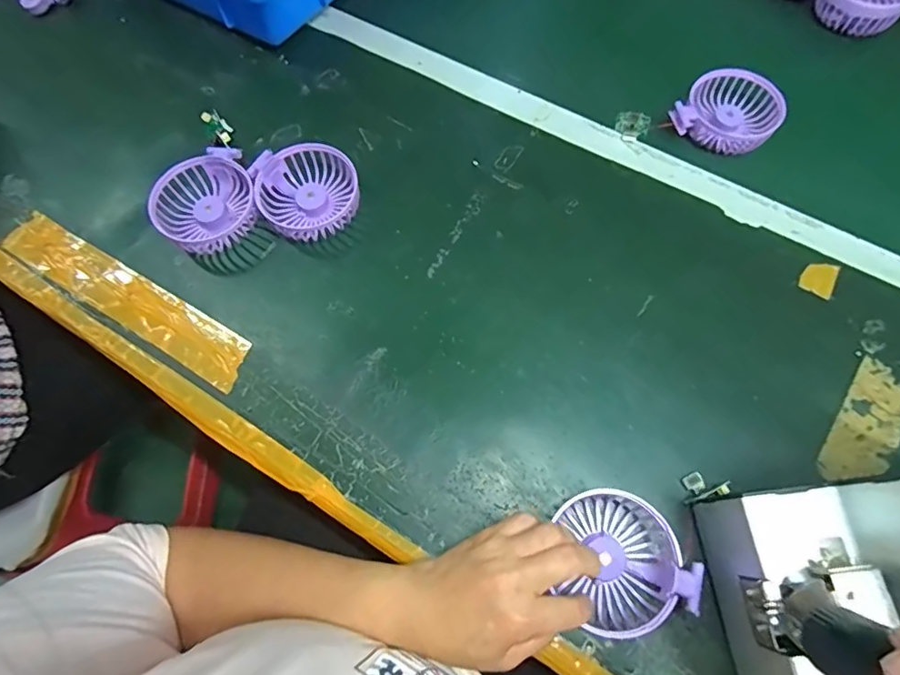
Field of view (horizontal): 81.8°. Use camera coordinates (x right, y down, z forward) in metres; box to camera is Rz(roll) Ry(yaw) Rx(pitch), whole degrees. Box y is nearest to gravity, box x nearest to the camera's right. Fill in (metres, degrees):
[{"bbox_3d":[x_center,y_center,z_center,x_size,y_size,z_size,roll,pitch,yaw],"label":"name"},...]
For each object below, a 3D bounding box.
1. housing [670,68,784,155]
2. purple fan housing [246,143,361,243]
[{"bbox_3d":[0.281,-0.225,0.524,0.087,0.029,0.093,42,74,16],"label":"housing"},{"bbox_3d":[-0.130,-0.133,0.476,0.087,0.032,0.085,0,67,0],"label":"purple fan housing"}]

